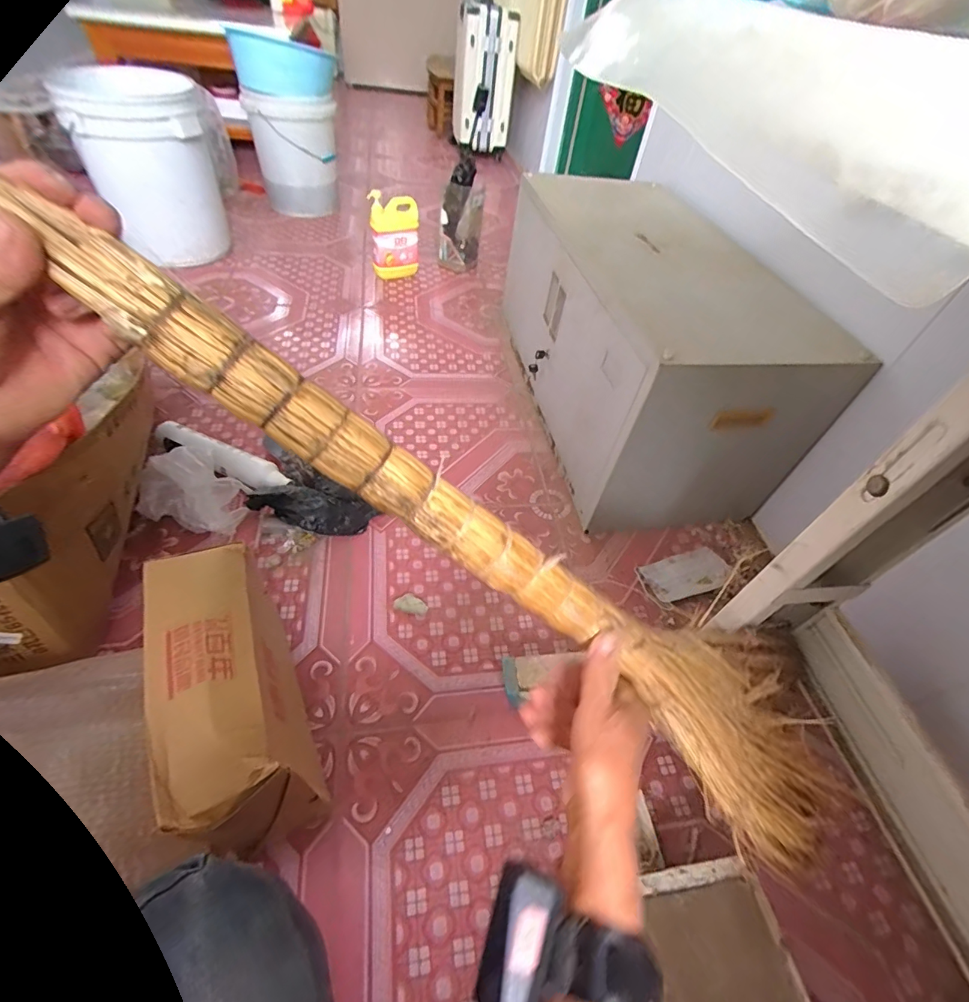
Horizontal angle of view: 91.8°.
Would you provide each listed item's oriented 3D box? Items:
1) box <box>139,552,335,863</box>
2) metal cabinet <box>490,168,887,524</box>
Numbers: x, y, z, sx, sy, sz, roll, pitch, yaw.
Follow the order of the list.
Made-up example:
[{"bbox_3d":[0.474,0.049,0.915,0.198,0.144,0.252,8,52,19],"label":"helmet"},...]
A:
[{"bbox_3d":[-0.294,0.226,0.556,0.111,0.223,0.302,-17,54,-22],"label":"box"},{"bbox_3d":[0.318,-0.376,1.066,0.378,0.381,0.792,-4,50,-12],"label":"metal cabinet"}]

